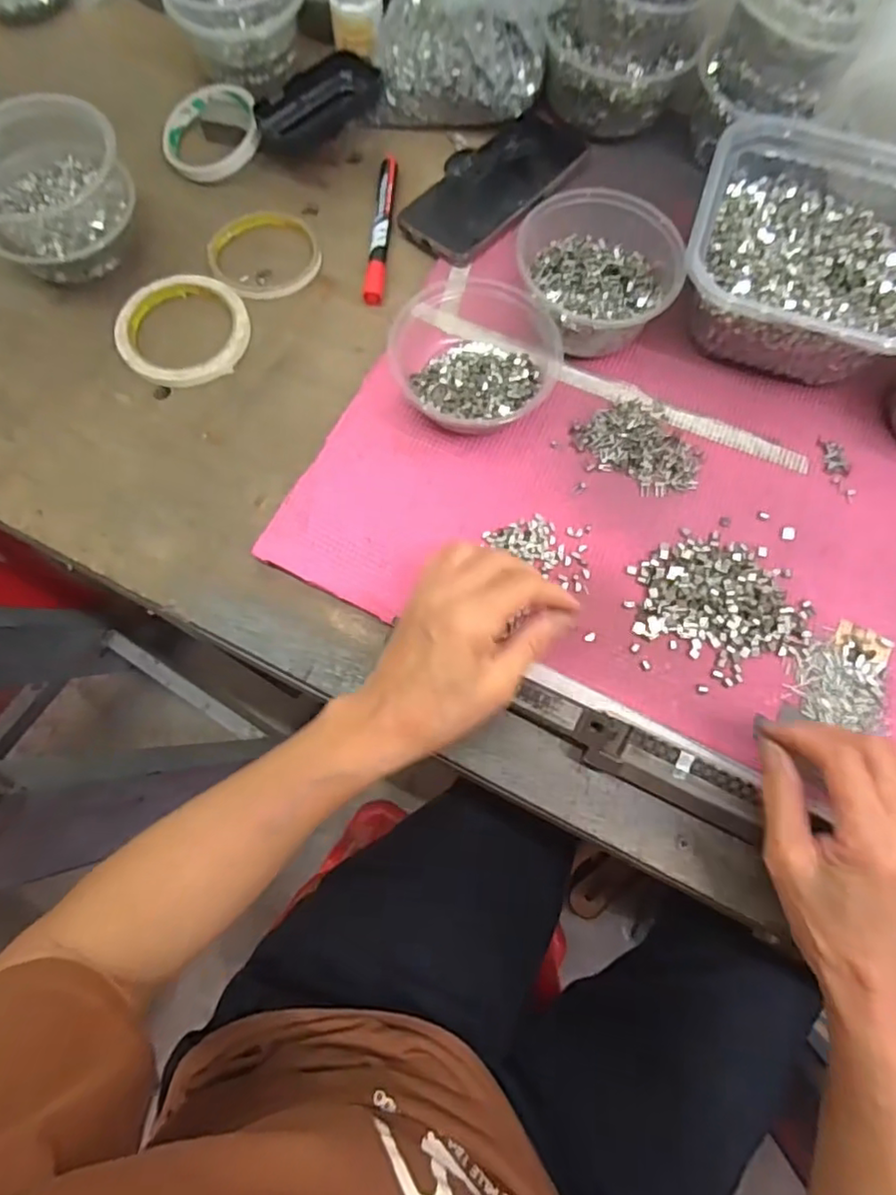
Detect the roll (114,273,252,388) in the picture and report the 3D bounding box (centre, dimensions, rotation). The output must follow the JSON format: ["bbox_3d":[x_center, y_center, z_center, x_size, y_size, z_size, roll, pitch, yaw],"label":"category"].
[{"bbox_3d":[-0.203,-0.208,0.469,0.096,0.014,0.100,0,72,-1],"label":"roll"}]

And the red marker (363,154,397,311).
[{"bbox_3d":[-0.054,-0.303,0.496,0.016,0.010,0.145,4,72,0],"label":"red marker"}]

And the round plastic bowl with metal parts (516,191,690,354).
[{"bbox_3d":[0.107,-0.231,0.441,0.103,0.053,0.108,0,72,-1],"label":"round plastic bowl with metal parts"}]

